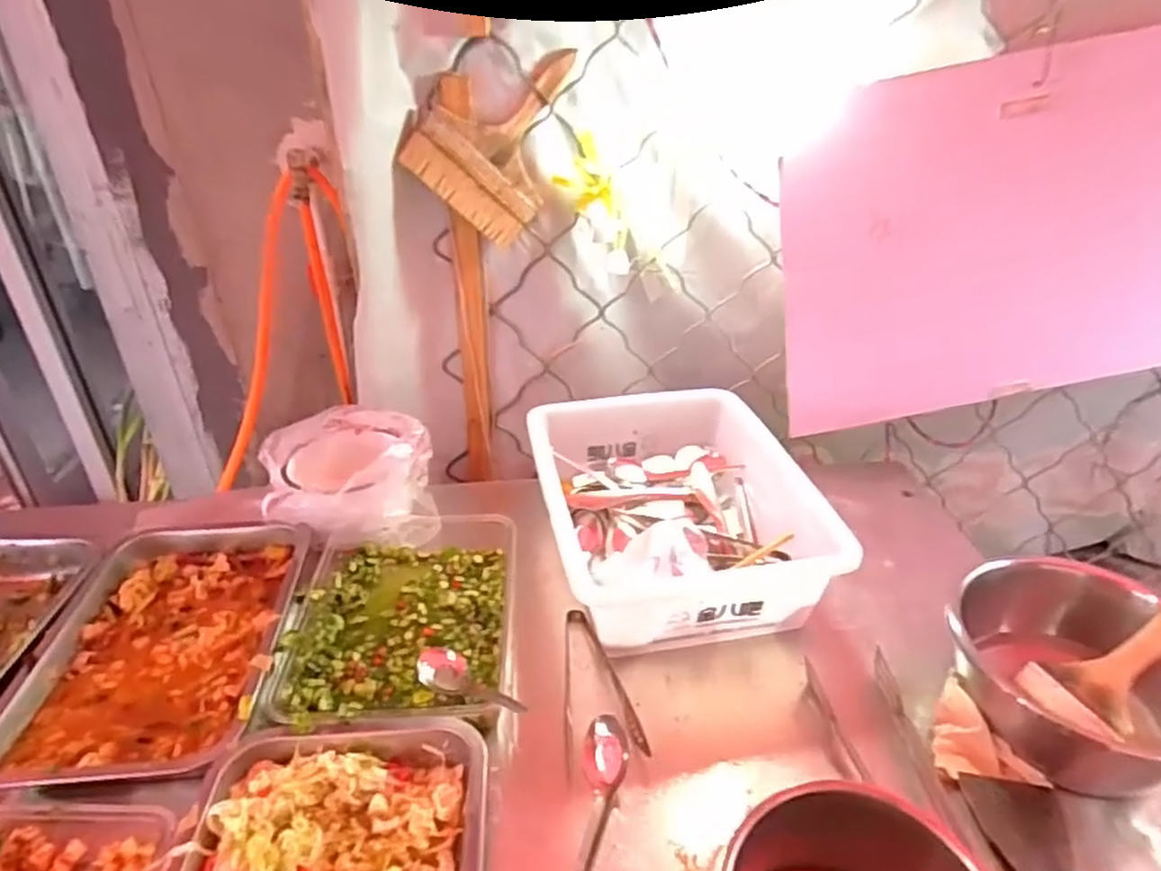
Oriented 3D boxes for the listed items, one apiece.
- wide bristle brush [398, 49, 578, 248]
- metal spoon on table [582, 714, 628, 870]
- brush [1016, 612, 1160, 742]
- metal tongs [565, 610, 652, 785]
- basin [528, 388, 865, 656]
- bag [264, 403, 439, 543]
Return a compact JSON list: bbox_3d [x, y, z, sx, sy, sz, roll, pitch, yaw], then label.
[{"bbox_3d":[-0.087,-0.368,0.870,0.224,0.164,0.020,-51,25,5],"label":"wide bristle brush"},{"bbox_3d":[0.010,0.297,0.545,0.036,0.024,0.161,4,43,10],"label":"metal spoon on table"},{"bbox_3d":[0.469,0.183,0.603,0.173,0.027,0.078,-36,33,2],"label":"brush"},{"bbox_3d":[0.017,0.224,0.663,0.071,0.022,0.165,-4,29,-3],"label":"metal tongs"},{"bbox_3d":[0.098,0.077,0.817,0.270,0.104,0.347,-7,29,-8],"label":"basin"},{"bbox_3d":[-0.275,0.046,0.846,0.176,0.115,0.180,-14,31,-20],"label":"bag"}]

